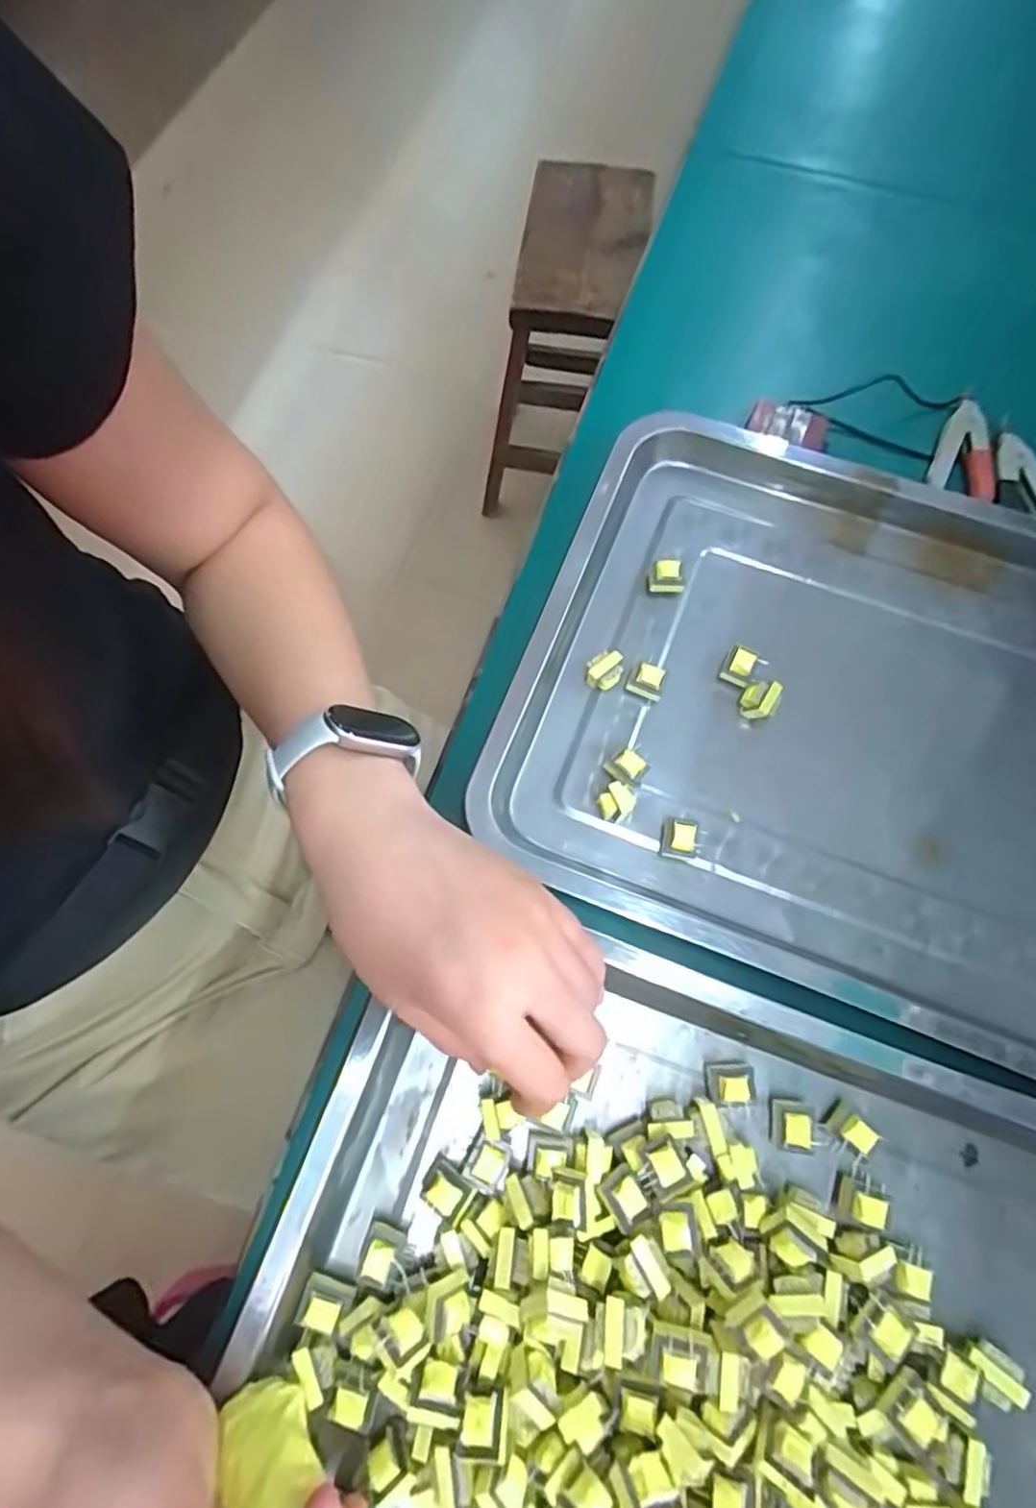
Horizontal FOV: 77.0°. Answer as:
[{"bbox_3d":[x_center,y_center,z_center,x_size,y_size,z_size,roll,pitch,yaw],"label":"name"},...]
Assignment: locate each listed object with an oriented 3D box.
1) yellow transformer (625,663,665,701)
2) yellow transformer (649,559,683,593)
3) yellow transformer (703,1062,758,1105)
[{"bbox_3d":[0.070,-0.039,0.356,0.019,0.014,0.013,19,72,7],"label":"yellow transformer"},{"bbox_3d":[0.086,-0.102,0.374,0.018,0.019,0.014,1,71,1],"label":"yellow transformer"},{"bbox_3d":[0.096,0.148,0.293,0.019,0.014,0.016,0,71,0],"label":"yellow transformer"}]

